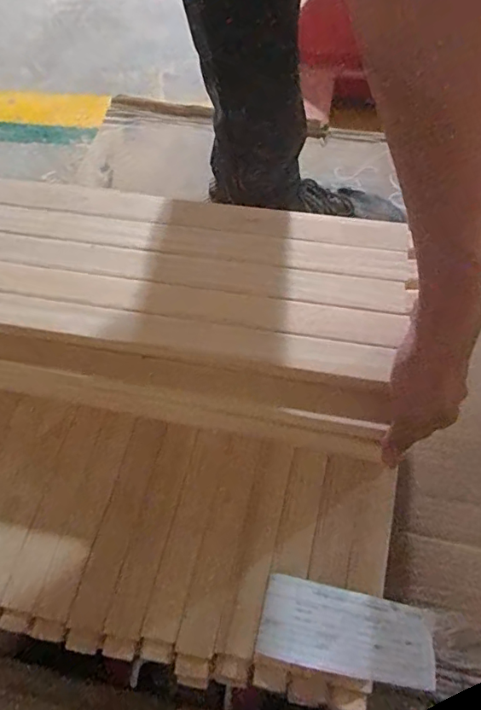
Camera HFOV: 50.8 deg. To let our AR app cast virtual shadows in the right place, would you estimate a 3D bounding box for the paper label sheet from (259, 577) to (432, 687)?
[{"bbox_3d":[0.091,0.218,0.394,0.147,0.029,0.057,20,62,-9],"label":"paper label sheet"}]

